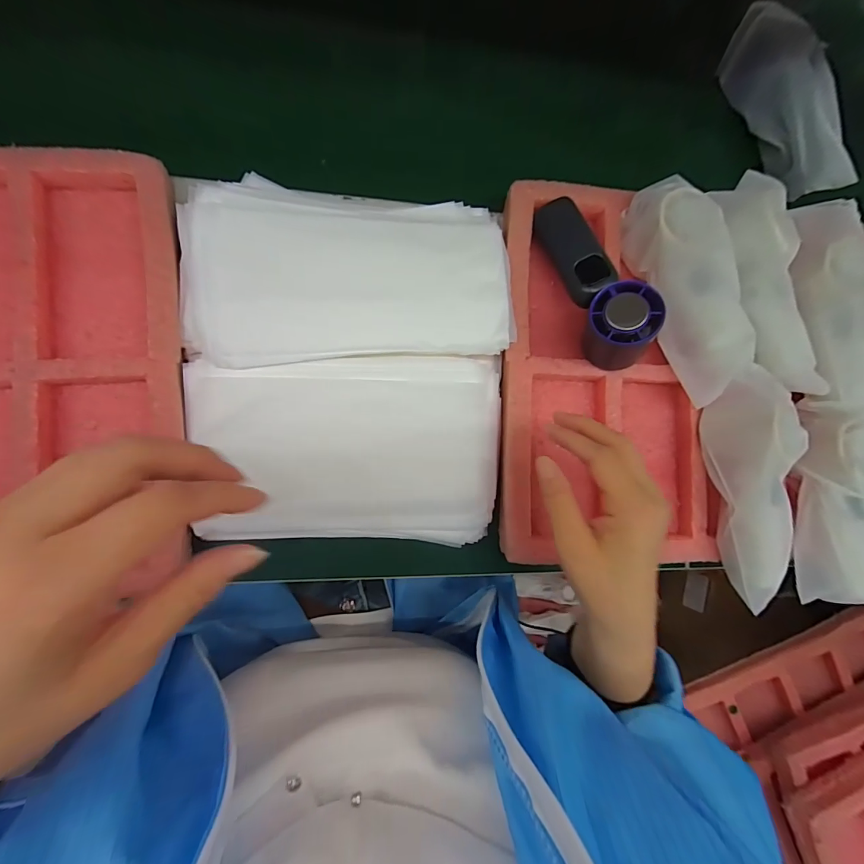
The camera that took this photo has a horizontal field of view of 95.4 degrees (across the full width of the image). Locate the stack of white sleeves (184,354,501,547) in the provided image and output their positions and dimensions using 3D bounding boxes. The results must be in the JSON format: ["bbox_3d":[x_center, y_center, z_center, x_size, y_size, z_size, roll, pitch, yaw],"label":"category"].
[{"bbox_3d":[-0.064,0.012,0.321,0.241,0.030,0.150,3,85,-8],"label":"stack of white sleeves"}]

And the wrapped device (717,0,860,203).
[{"bbox_3d":[0.360,-0.330,0.396,0.051,0.059,0.189,-22,89,-9],"label":"wrapped device"}]

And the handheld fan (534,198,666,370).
[{"bbox_3d":[0.129,-0.129,0.329,0.051,0.061,0.152,-17,75,-9],"label":"handheld fan"}]

